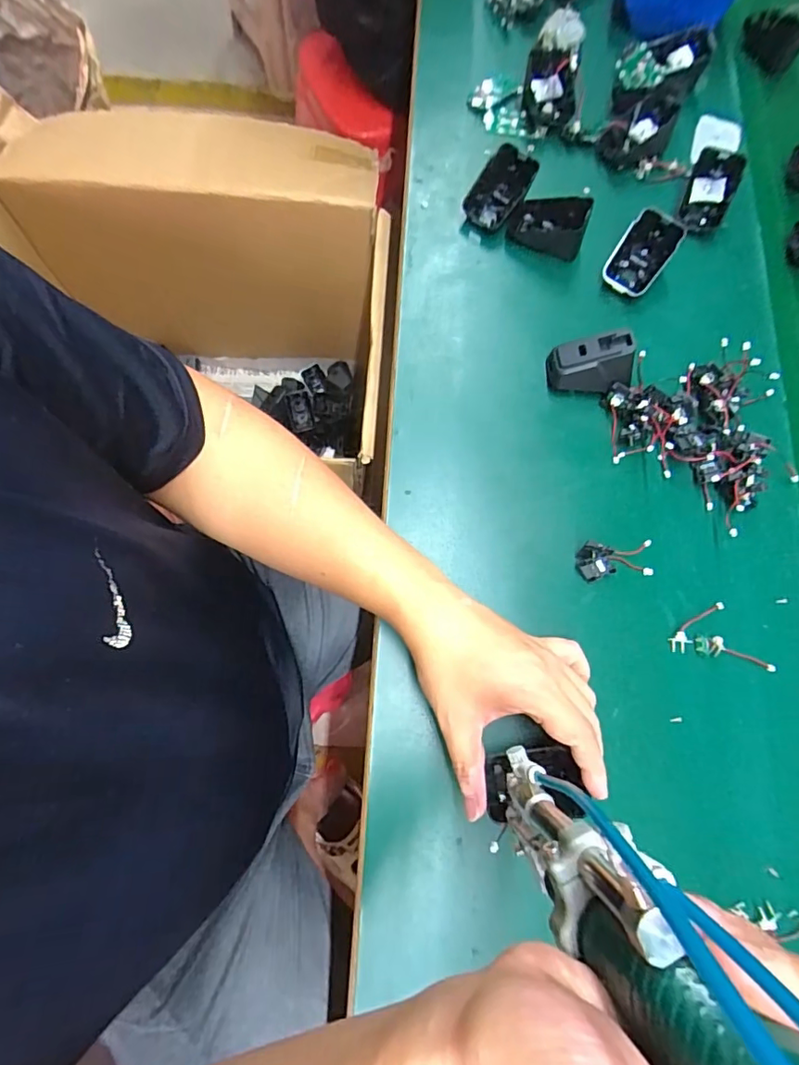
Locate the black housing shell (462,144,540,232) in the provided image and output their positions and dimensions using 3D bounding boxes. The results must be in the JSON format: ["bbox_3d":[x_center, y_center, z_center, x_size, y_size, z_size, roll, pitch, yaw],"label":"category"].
[{"bbox_3d":[0.095,-0.325,0.490,0.050,0.013,0.070,35,109,11],"label":"black housing shell"}]

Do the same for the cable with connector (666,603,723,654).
[{"bbox_3d":[0.229,0.071,0.396,0.054,0.010,0.015,-38,79,-10],"label":"cable with connector"}]

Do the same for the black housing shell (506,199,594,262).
[{"bbox_3d":[0.140,-0.290,0.480,0.070,0.040,0.041,28,76,6],"label":"black housing shell"}]

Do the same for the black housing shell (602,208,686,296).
[{"bbox_3d":[0.219,-0.252,0.468,0.046,0.026,0.066,30,119,-3],"label":"black housing shell"}]

